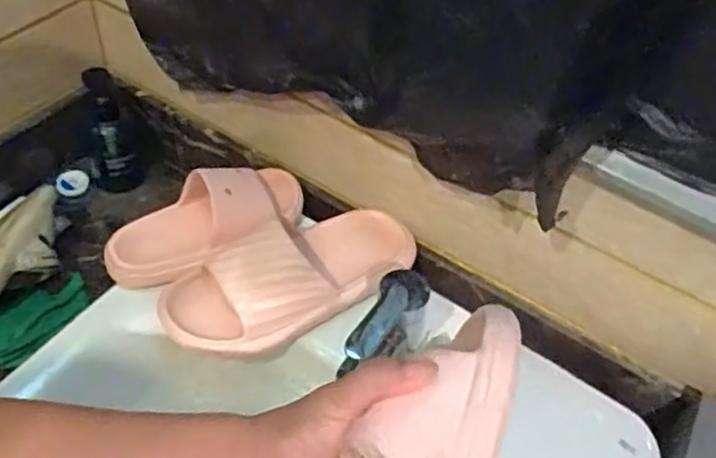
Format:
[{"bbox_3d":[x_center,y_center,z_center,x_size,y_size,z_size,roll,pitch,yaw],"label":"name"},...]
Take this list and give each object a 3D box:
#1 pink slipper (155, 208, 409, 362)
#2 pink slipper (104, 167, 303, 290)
[{"bbox_3d":[-0.066,0.034,0.703,0.265,0.070,0.113,-25,56,-25],"label":"pink slipper"},{"bbox_3d":[-0.154,-0.007,0.733,0.218,0.055,0.102,-22,56,-23],"label":"pink slipper"}]

